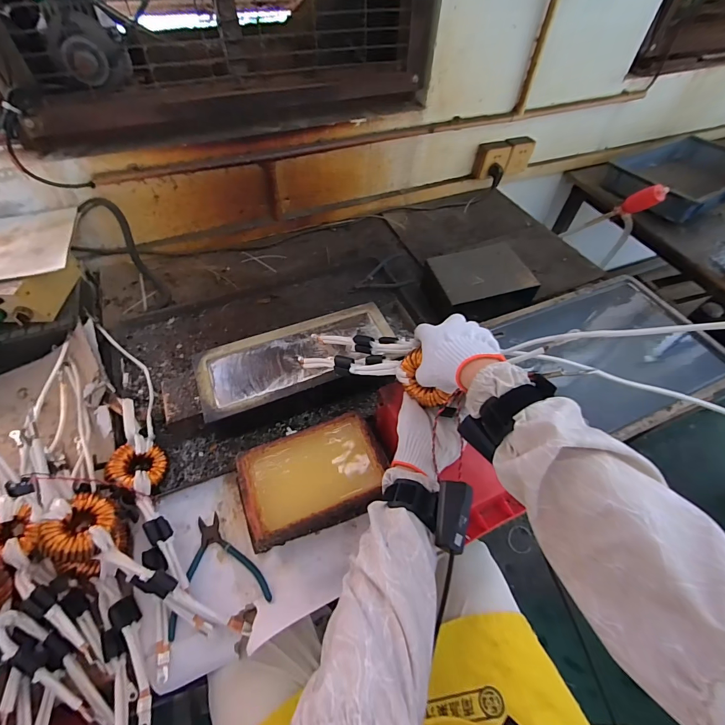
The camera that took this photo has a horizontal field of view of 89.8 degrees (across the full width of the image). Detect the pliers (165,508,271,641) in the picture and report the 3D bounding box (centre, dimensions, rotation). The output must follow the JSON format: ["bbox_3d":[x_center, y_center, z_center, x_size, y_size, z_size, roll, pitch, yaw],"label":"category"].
[{"bbox_3d":[-0.204,0.280,0.506,0.127,0.011,0.135,-15,56,-13],"label":"pliers"}]

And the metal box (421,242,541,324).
[{"bbox_3d":[0.256,-0.174,0.825,0.215,0.077,0.153,-14,56,-12],"label":"metal box"}]

